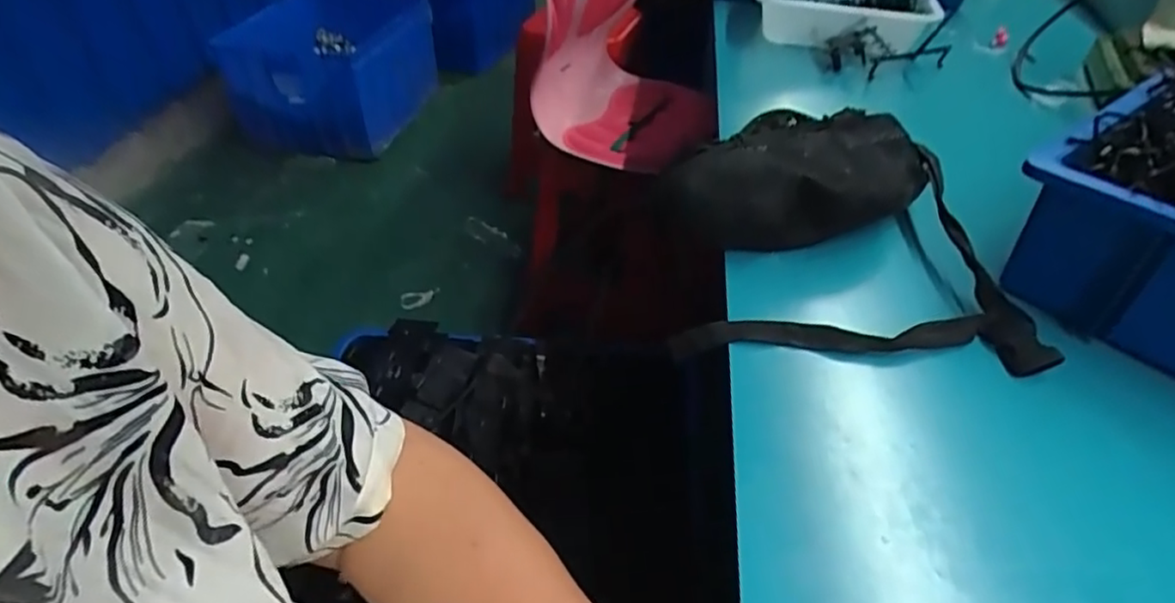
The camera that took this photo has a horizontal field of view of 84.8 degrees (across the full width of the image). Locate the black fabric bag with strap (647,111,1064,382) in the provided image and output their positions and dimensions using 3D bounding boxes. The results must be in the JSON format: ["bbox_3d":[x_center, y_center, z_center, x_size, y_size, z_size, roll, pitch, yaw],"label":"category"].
[{"bbox_3d":[0.195,-0.072,0.546,0.265,0.077,0.287,2,41,2],"label":"black fabric bag with strap"}]

